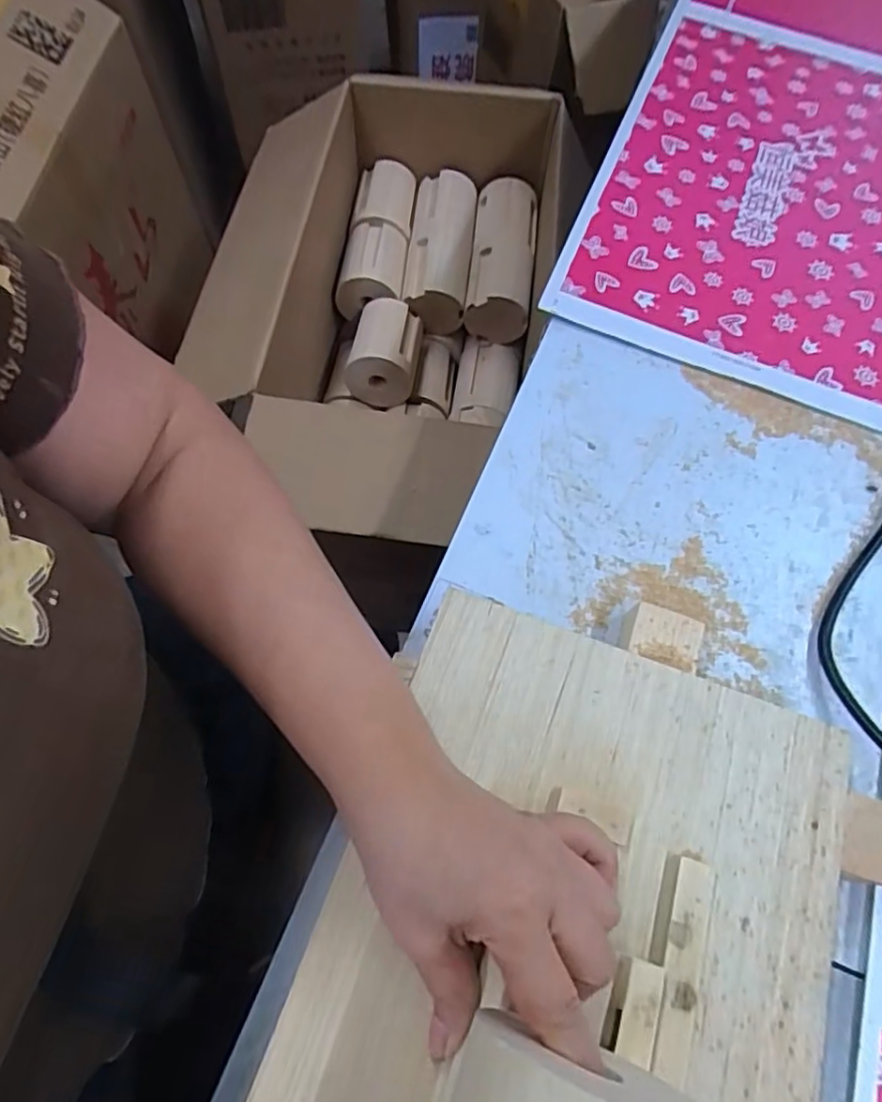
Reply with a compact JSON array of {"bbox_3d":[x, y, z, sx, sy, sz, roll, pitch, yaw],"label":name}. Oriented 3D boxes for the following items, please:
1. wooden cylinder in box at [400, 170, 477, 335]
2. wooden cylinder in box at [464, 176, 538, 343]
[{"bbox_3d":[-0.002,-0.378,0.802,0.078,0.066,0.199,6,67,2],"label":"wooden cylinder in box"},{"bbox_3d":[0.077,-0.367,0.806,0.078,0.068,0.204,6,67,1],"label":"wooden cylinder in box"}]

